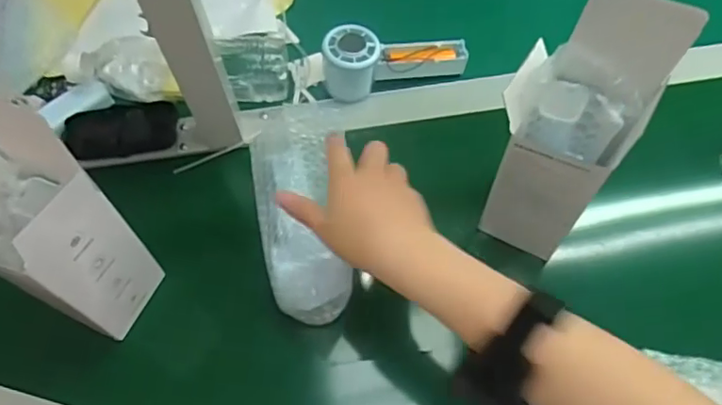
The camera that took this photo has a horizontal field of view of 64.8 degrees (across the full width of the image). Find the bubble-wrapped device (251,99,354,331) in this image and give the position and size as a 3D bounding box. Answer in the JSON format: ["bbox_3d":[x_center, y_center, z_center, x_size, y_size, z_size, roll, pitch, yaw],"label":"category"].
[{"bbox_3d":[-0.052,0.000,0.513,0.083,0.074,0.206,-7,62,-2],"label":"bubble-wrapped device"}]

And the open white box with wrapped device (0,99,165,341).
[{"bbox_3d":[-0.229,0.037,0.434,0.078,0.175,0.080,24,67,12],"label":"open white box with wrapped device"}]

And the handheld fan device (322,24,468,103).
[{"bbox_3d":[0.034,-0.153,0.596,0.151,0.061,0.055,-14,64,-5],"label":"handheld fan device"}]

